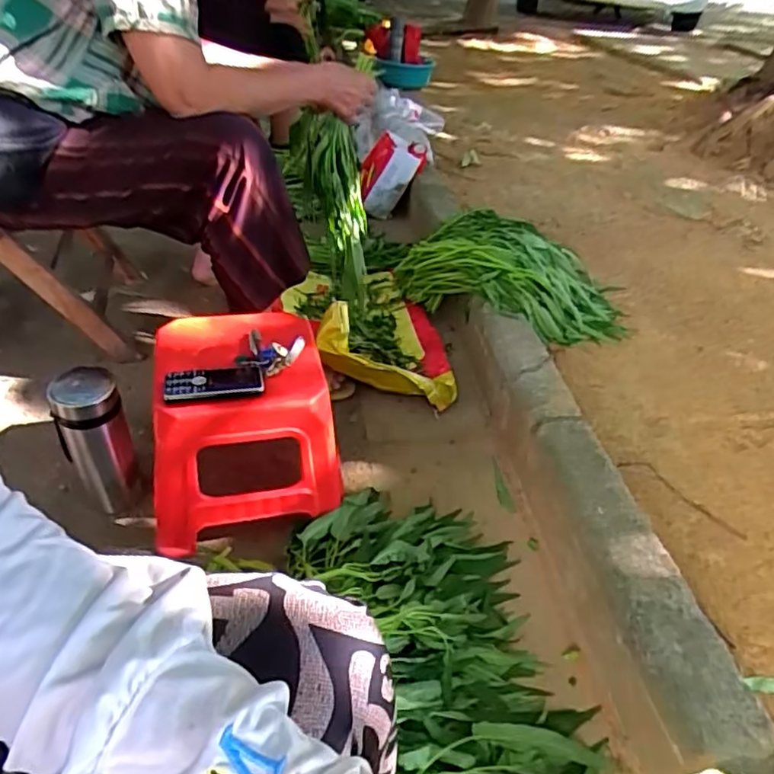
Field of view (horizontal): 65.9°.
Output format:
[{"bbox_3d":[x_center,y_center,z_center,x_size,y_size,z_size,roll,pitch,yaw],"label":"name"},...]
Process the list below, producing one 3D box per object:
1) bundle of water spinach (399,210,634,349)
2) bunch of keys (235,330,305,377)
[{"bbox_3d":[0.279,-0.240,1.300,0.495,0.161,0.308,1,39,-4],"label":"bundle of water spinach"},{"bbox_3d":[-0.166,-0.051,0.835,0.085,0.029,0.077,14,39,9],"label":"bunch of keys"}]

